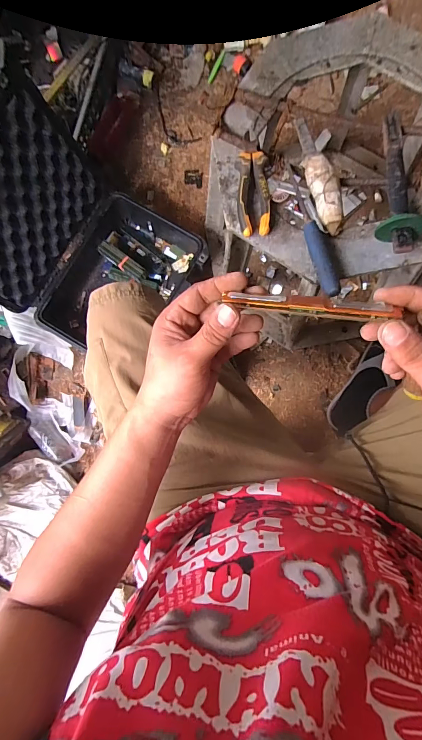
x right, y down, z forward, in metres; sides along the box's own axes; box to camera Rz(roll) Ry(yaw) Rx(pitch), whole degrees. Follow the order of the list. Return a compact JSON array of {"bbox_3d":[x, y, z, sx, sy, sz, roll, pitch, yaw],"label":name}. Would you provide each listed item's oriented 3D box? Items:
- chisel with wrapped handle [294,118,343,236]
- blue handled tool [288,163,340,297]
[{"bbox_3d":[0.162,-0.295,0.517,0.038,0.025,0.194,-17,84,8],"label":"chisel with wrapped handle"},{"bbox_3d":[0.147,-0.204,0.497,0.027,0.030,0.211,-15,84,8],"label":"blue handled tool"}]

